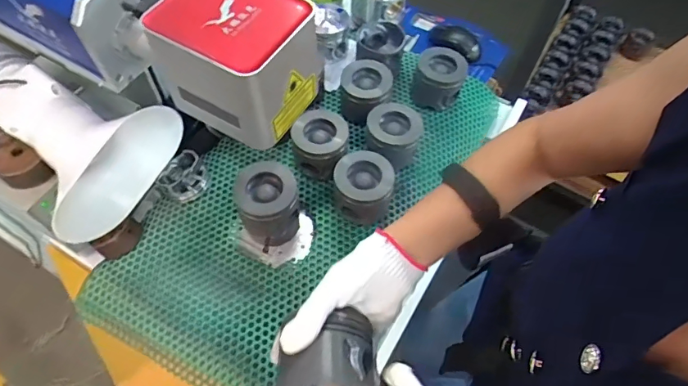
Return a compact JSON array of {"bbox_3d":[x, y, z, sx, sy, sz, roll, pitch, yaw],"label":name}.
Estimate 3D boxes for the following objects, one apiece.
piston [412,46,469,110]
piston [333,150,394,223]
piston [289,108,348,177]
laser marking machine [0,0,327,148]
[{"bbox_3d":[0.172,-0.209,0.849,0.090,0.076,0.083,10,59,5],"label":"piston"},{"bbox_3d":[0.026,-0.009,0.727,0.090,0.080,0.091,1,58,-1],"label":"piston"},{"bbox_3d":[-0.038,-0.074,0.760,0.089,0.074,0.076,-2,58,-2],"label":"piston"},{"bbox_3d":[-0.295,-0.212,0.490,0.577,0.133,0.105,27,61,15],"label":"laser marking machine"}]

